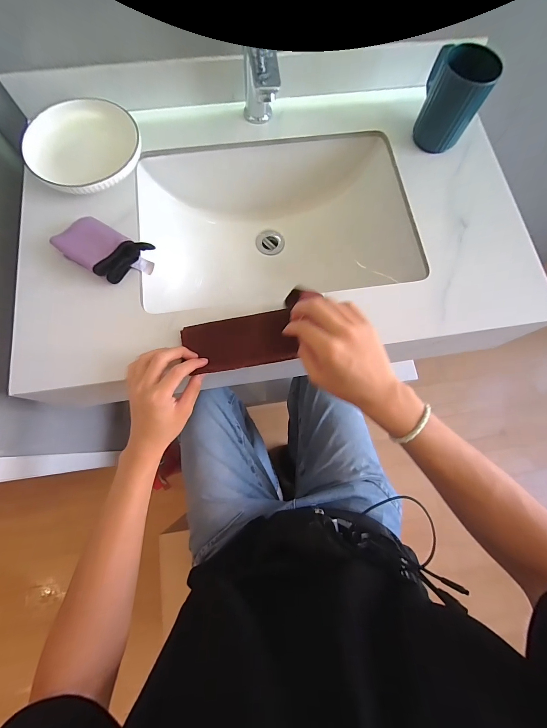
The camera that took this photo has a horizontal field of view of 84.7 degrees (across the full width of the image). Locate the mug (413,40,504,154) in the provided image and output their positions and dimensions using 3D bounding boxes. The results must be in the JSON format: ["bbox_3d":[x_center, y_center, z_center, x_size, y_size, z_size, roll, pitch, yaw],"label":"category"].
[{"bbox_3d":[0.279,-0.419,0.475,0.092,0.109,0.082,25,76,5],"label":"mug"}]

